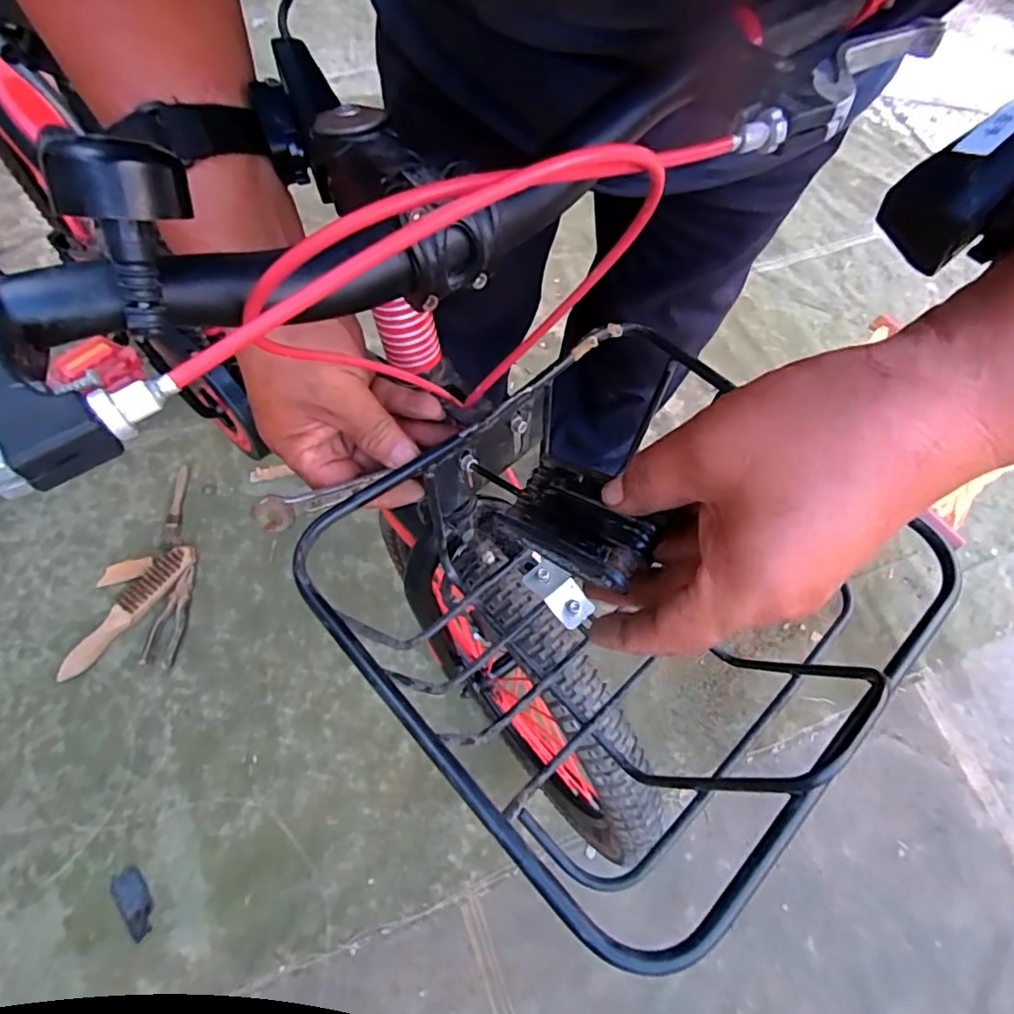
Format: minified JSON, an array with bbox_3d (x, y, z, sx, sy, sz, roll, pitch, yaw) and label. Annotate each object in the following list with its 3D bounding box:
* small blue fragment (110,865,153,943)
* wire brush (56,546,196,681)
[{"bbox_3d":[-0.509,0.539,0.772,0.041,0.008,0.088,-33,75,-16],"label":"small blue fragment"},{"bbox_3d":[-0.608,0.162,0.900,0.047,0.024,0.255,35,70,9],"label":"wire brush"}]

